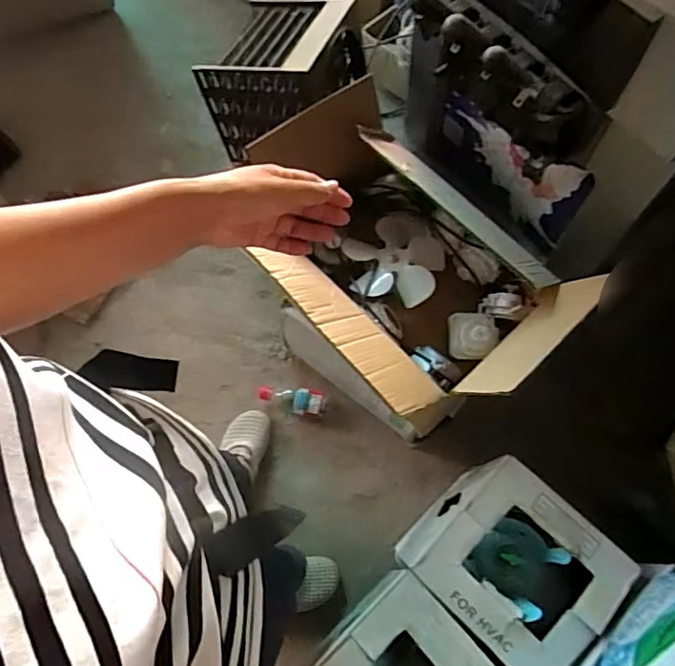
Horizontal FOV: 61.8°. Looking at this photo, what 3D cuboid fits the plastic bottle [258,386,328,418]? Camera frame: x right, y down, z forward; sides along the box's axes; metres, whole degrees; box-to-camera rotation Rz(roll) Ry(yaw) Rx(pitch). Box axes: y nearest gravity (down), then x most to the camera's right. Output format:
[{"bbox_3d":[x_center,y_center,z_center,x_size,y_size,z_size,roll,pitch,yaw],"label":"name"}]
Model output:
[{"bbox_3d":[-0.106,0.163,1.365,0.175,0.061,0.065,10,70,19],"label":"plastic bottle"}]

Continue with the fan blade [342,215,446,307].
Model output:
[{"bbox_3d":[0.100,-0.134,1.043,0.180,0.048,0.169,22,72,10],"label":"fan blade"}]

